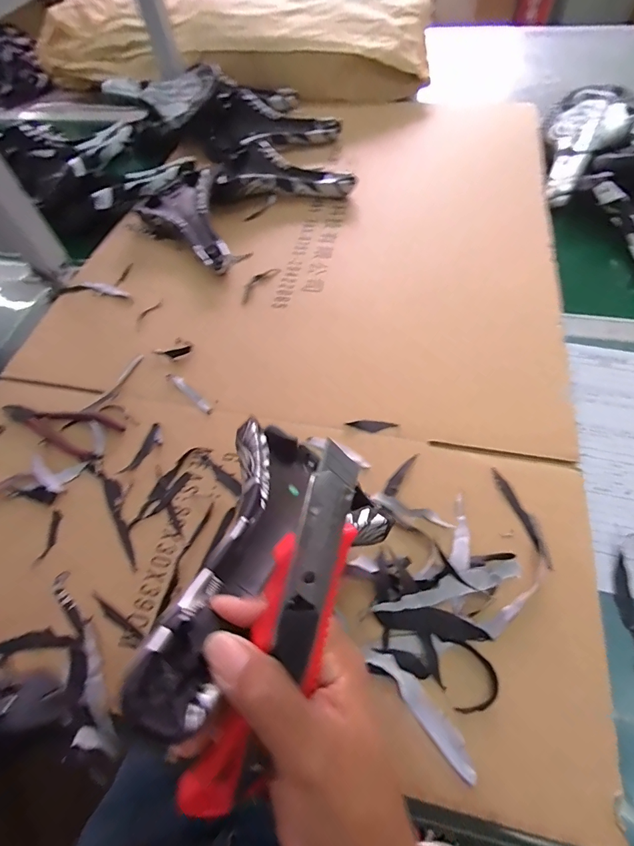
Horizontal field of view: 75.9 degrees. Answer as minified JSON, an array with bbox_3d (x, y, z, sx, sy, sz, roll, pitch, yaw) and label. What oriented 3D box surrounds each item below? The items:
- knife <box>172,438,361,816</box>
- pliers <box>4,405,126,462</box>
[{"bbox_3d":[-0.012,0.089,0.172,0.031,0.017,0.158,22,90,15],"label":"knife"},{"bbox_3d":[-0.294,-0.003,0.469,0.141,0.007,0.054,23,64,16],"label":"pliers"}]

